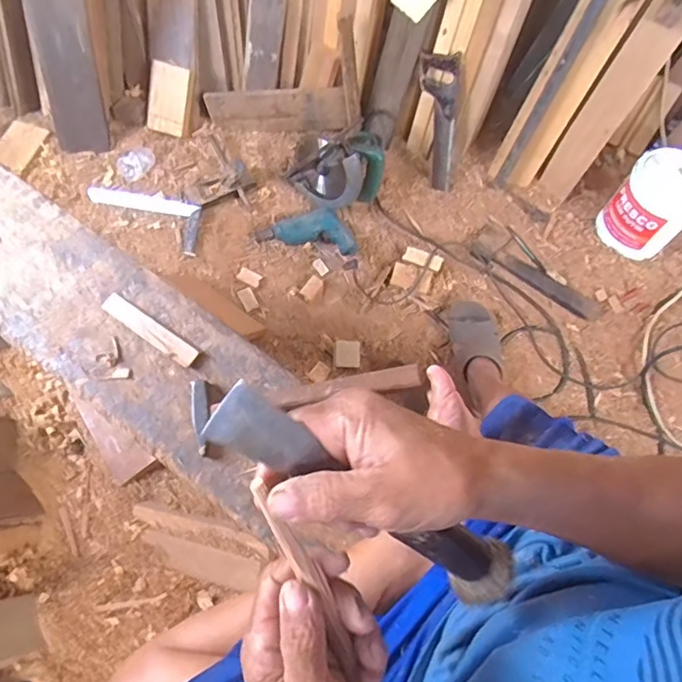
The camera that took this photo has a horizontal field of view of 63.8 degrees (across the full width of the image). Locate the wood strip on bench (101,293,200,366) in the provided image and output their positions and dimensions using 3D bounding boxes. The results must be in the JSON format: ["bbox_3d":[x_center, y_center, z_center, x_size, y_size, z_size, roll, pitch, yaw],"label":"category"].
[{"bbox_3d":[-0.247,-0.016,0.707,0.149,0.015,0.028,35,76,9],"label":"wood strip on bench"}]

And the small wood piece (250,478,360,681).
[{"bbox_3d":[-0.020,0.131,0.314,0.015,0.011,0.125,-27,105,-8],"label":"small wood piece"}]

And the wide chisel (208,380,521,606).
[{"bbox_3d":[0.022,0.099,0.336,0.237,0.030,0.041,39,74,-25],"label":"wide chisel"}]

